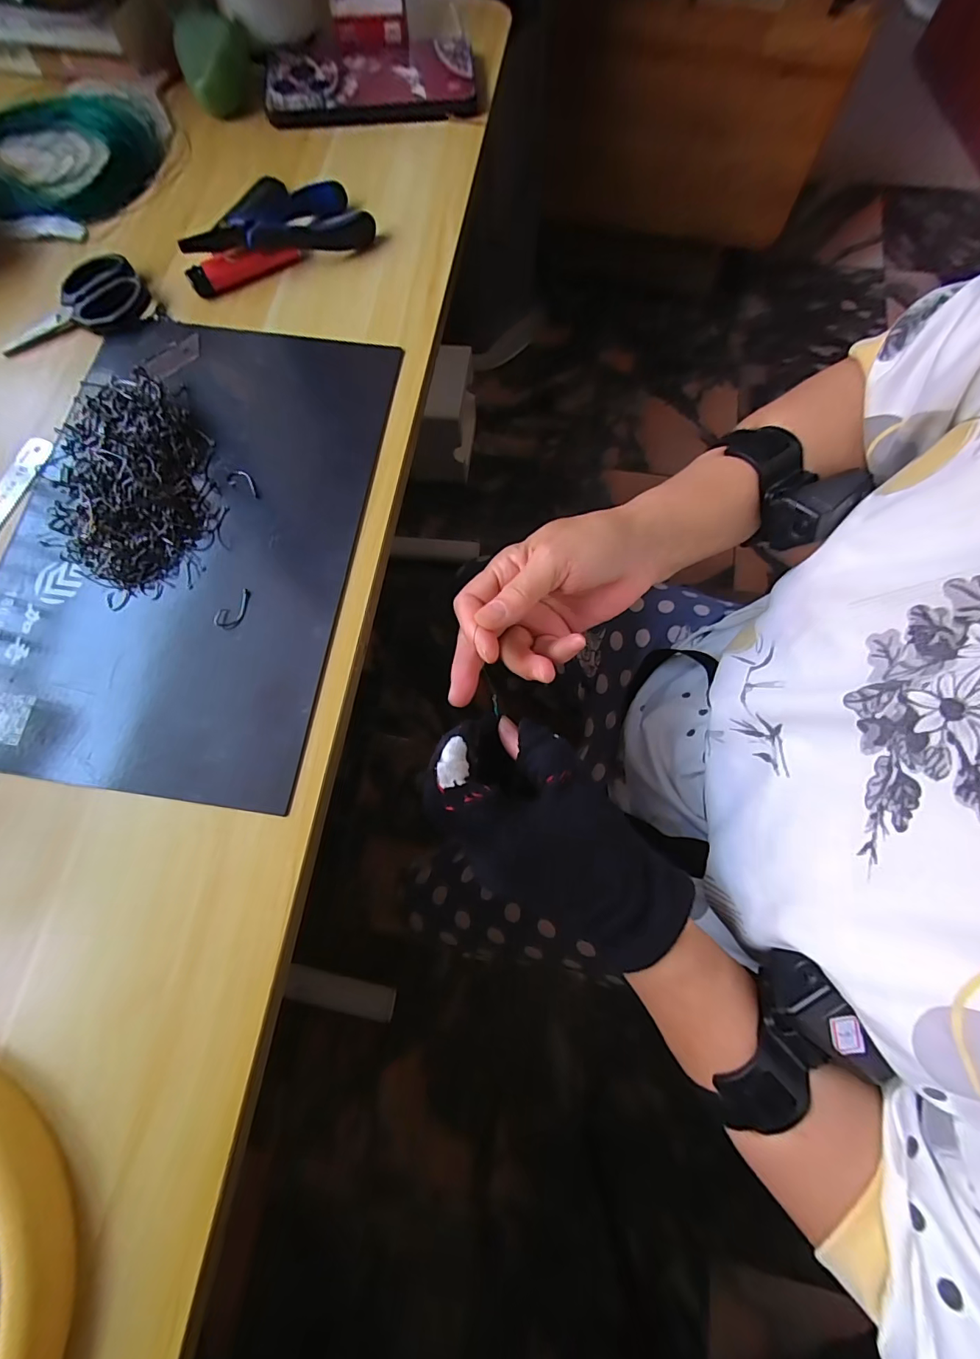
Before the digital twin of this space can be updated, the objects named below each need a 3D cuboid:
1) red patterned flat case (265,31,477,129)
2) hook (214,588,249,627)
[{"bbox_3d":[-0.095,-0.478,0.366,0.161,0.019,0.077,-4,74,1],"label":"red patterned flat case"},{"bbox_3d":[-0.145,-0.041,0.256,0.015,0.004,0.024,7,75,5],"label":"hook"}]

